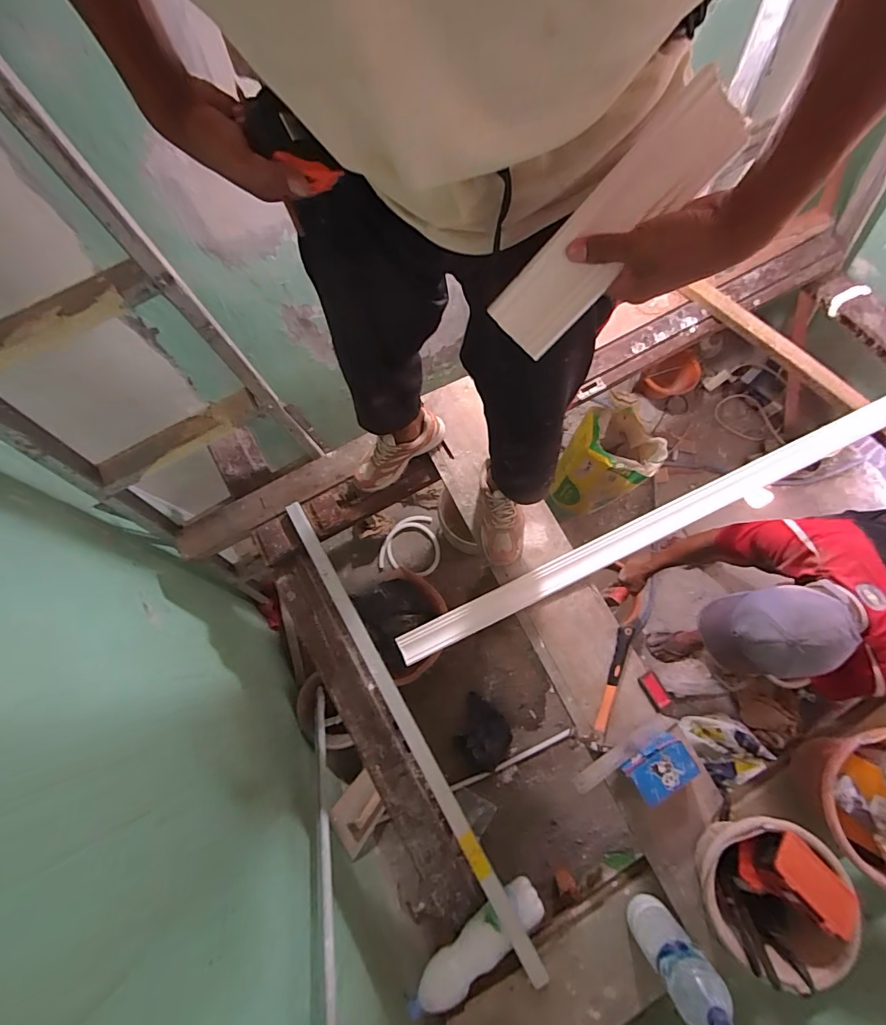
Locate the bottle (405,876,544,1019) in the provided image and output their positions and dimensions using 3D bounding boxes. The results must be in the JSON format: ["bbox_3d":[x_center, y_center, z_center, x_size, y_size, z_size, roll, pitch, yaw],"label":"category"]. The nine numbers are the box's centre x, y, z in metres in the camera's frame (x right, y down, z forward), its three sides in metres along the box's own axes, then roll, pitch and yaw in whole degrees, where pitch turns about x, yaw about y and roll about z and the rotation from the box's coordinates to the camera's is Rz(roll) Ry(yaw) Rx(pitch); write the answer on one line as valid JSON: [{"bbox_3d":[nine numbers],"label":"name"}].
[{"bbox_3d":[0.071,0.940,0.967,0.330,0.074,0.091,-35,76,-8],"label":"bottle"}]

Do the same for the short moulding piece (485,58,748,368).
[{"bbox_3d":[0.149,-0.254,0.404,0.068,0.011,0.238,42,111,-10],"label":"short moulding piece"}]

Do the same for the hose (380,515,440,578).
[{"bbox_3d":[-0.133,0.135,1.974,0.252,0.036,0.267,15,69,0],"label":"hose"}]

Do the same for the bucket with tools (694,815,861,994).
[{"bbox_3d":[0.609,0.711,0.865,0.225,0.202,0.236,0,74,1],"label":"bucket with tools"}]

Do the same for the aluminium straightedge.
[{"bbox_3d":[-0.108,0.478,1.084,0.040,0.032,1.190,-30,76,-7],"label":"aluminium straightedge"}]

